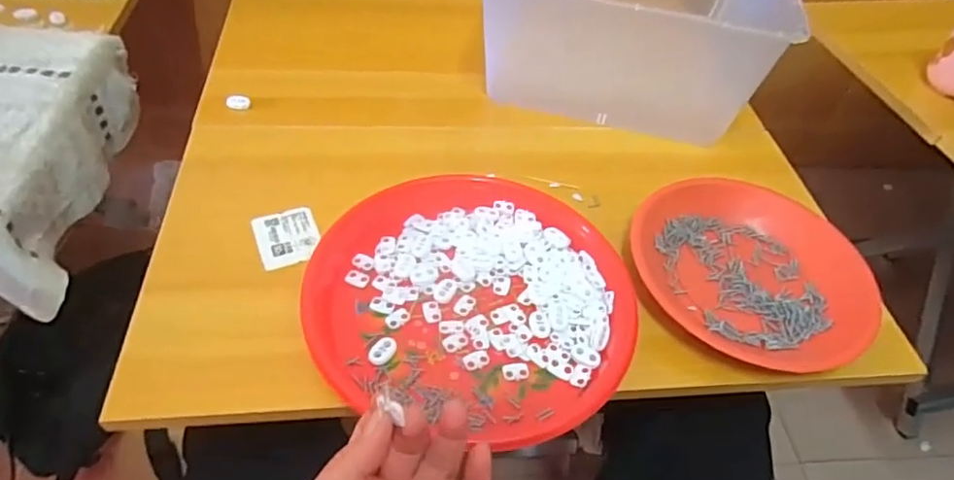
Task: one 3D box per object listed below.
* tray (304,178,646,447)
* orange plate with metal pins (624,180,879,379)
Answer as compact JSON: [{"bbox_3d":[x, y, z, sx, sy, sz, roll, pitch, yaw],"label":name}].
[{"bbox_3d":[-0.001,0.034,0.467,0.244,0.025,0.225,2,49,-3],"label":"tray"},{"bbox_3d":[0.231,0.022,0.506,0.201,0.033,0.185,-1,49,-6],"label":"orange plate with metal pins"}]

